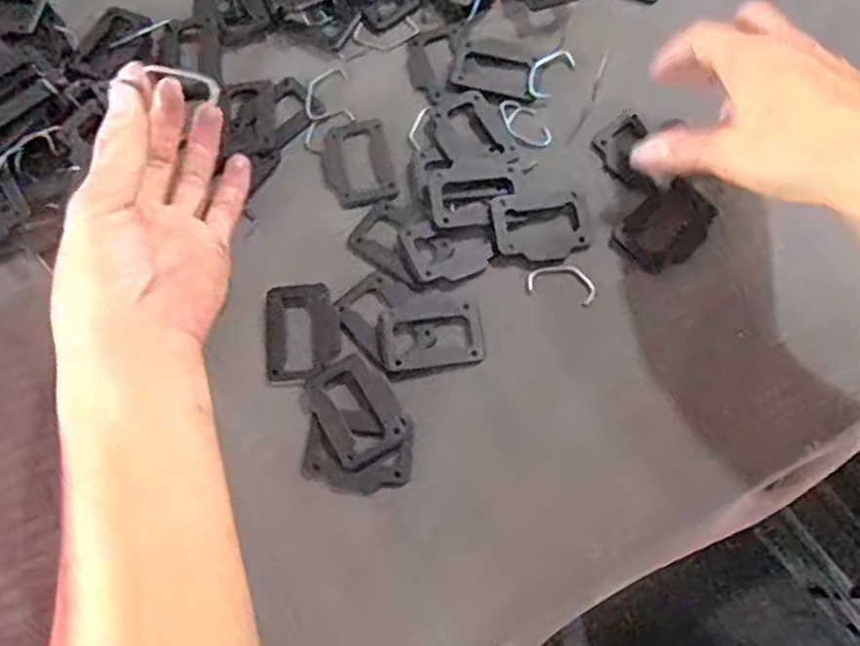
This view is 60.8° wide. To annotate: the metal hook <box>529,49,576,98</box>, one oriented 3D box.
[{"bbox_3d":[0.068,-0.144,0.419,0.018,0.004,0.035,36,73,14],"label":"metal hook"}]

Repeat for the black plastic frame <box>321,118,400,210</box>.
[{"bbox_3d":[-0.040,-0.088,0.408,0.037,0.004,0.053,-12,70,-2],"label":"black plastic frame"}]

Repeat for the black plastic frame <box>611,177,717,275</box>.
[{"bbox_3d":[0.124,-0.051,0.385,0.053,0.006,0.037,-38,73,-11],"label":"black plastic frame"}]

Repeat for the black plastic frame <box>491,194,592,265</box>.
[{"bbox_3d":[0.059,-0.050,0.390,0.049,0.005,0.036,-6,70,0],"label":"black plastic frame"}]

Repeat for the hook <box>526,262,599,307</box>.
[{"bbox_3d":[0.070,-0.023,0.383,0.035,0.004,0.020,16,69,7],"label":"hook"}]

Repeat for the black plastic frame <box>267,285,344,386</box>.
[{"bbox_3d":[-0.065,0.005,0.375,0.037,0.004,0.051,-6,70,0],"label":"black plastic frame"}]

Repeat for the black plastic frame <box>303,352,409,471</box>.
[{"bbox_3d":[-0.037,0.042,0.358,0.037,0.004,0.052,-31,72,-9],"label":"black plastic frame"}]

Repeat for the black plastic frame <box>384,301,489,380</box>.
[{"bbox_3d":[0.002,0.008,0.373,0.050,0.004,0.035,-9,70,-1],"label":"black plastic frame"}]

